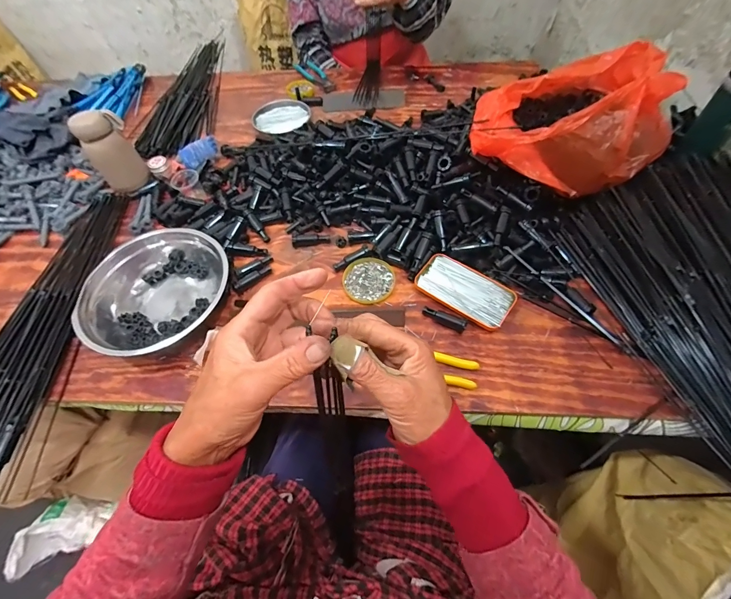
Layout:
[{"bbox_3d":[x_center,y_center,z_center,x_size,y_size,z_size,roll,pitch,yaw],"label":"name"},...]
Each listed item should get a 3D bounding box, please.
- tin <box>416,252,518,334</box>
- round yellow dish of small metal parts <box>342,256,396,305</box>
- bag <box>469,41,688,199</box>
[{"bbox_3d":[0.152,-0.014,0.545,0.143,0.017,0.075,33,66,21],"label":"tin"},{"bbox_3d":[0.005,-0.032,0.575,0.082,0.007,0.083,-2,58,2],"label":"round yellow dish of small metal parts"},{"bbox_3d":[0.341,-0.314,0.594,0.297,0.123,0.264,12,60,10],"label":"bag"}]

